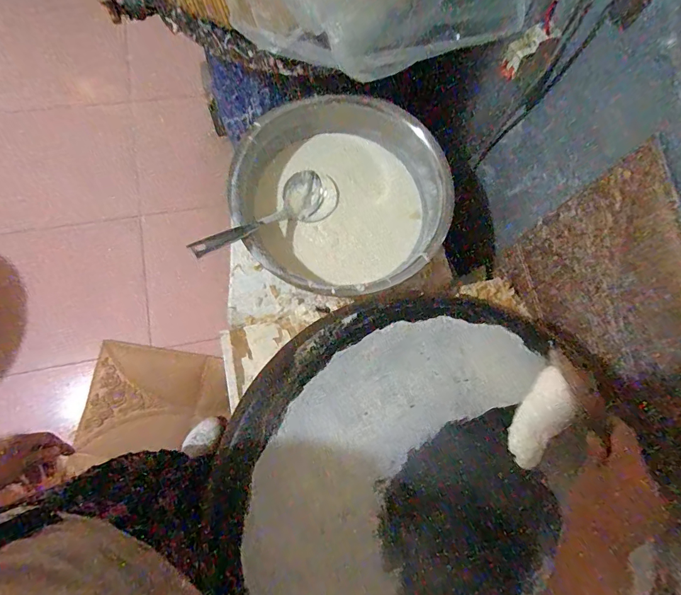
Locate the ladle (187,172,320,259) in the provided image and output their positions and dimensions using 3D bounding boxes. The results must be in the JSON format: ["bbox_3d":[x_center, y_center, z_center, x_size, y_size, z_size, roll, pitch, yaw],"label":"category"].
[{"bbox_3d":[-0.141,-0.153,0.705,0.072,0.070,0.323,38,42,10],"label":"ladle"}]

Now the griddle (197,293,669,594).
[{"bbox_3d":[0.096,0.232,0.446,0.486,0.024,0.465,1,76,-5],"label":"griddle"}]

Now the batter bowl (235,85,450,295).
[{"bbox_3d":[0.006,-0.194,0.761,0.377,0.130,0.391,1,76,-5],"label":"batter bowl"}]

